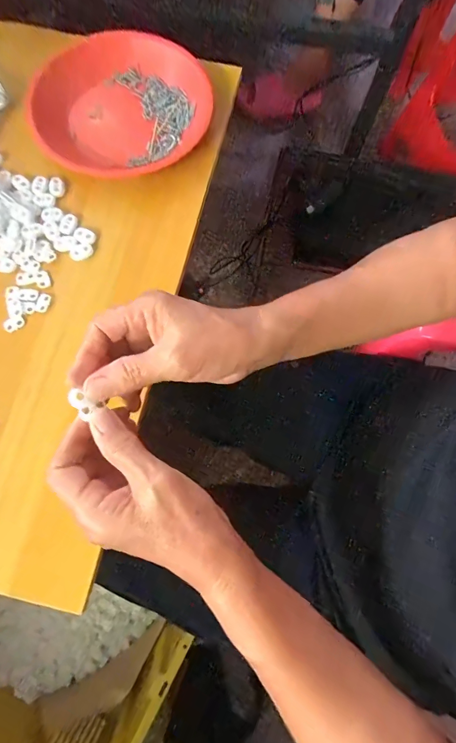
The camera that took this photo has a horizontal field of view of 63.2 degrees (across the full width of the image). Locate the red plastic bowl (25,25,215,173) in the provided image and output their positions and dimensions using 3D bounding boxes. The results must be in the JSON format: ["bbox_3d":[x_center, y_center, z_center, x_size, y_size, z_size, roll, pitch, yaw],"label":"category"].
[{"bbox_3d":[-0.119,-0.302,0.424,0.190,0.029,0.190,0,76,-1],"label":"red plastic bowl"}]

